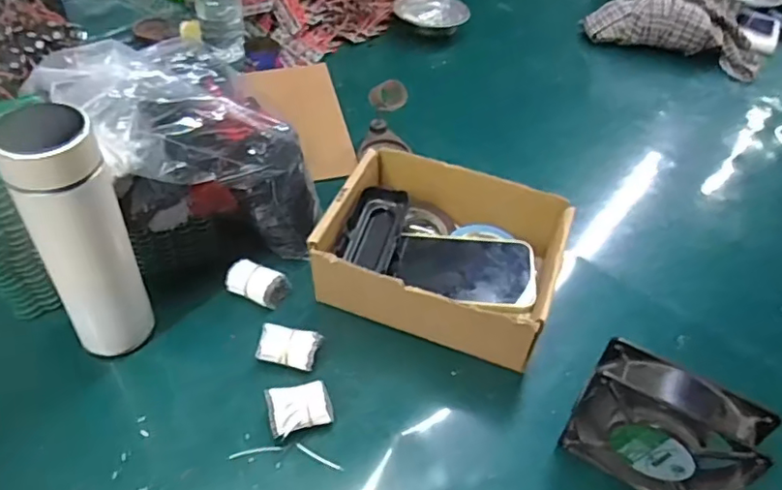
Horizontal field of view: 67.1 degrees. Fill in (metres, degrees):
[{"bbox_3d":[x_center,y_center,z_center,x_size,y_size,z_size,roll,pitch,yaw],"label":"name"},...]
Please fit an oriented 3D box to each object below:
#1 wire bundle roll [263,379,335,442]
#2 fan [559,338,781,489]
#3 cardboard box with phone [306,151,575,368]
[{"bbox_3d":[-0.075,0.139,0.493,0.052,0.030,0.037,-11,48,-16],"label":"wire bundle roll"},{"bbox_3d":[0.203,0.143,0.449,0.122,0.115,0.043,29,50,21],"label":"fan"},{"bbox_3d":[0.051,0.007,0.590,0.214,0.088,0.175,19,47,12],"label":"cardboard box with phone"}]

